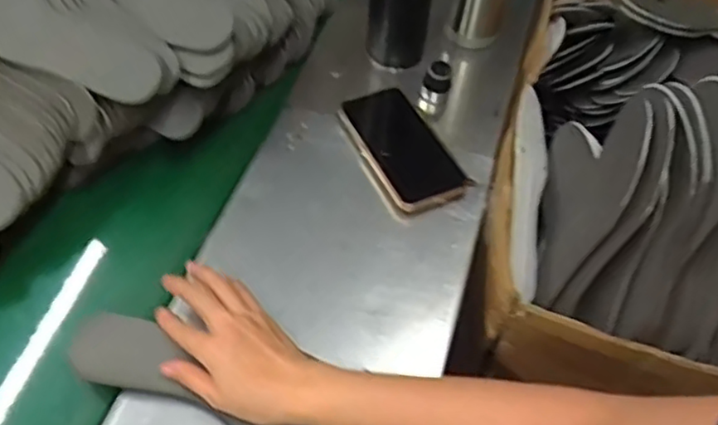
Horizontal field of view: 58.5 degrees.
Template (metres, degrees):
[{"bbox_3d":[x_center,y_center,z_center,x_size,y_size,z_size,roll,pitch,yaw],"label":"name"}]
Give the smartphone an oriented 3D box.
[{"bbox_3d":[0.043,-0.072,0.675,0.078,0.017,0.164,-23,56,-17],"label":"smartphone"}]

